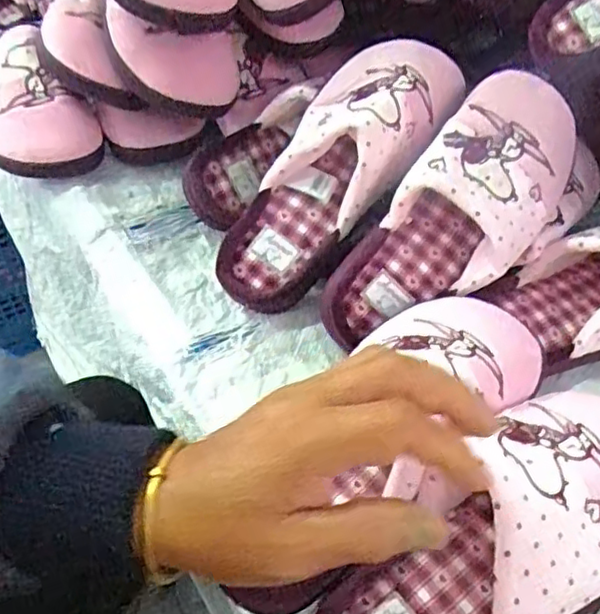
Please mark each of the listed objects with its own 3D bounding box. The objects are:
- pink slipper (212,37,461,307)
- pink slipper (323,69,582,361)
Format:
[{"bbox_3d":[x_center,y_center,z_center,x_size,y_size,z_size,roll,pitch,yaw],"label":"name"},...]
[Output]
[{"bbox_3d":[0.018,-0.110,0.490,0.100,0.079,0.241,39,92,27],"label":"pink slipper"},{"bbox_3d":[0.108,-0.069,0.457,0.242,0.077,0.100,-47,62,-2],"label":"pink slipper"}]

